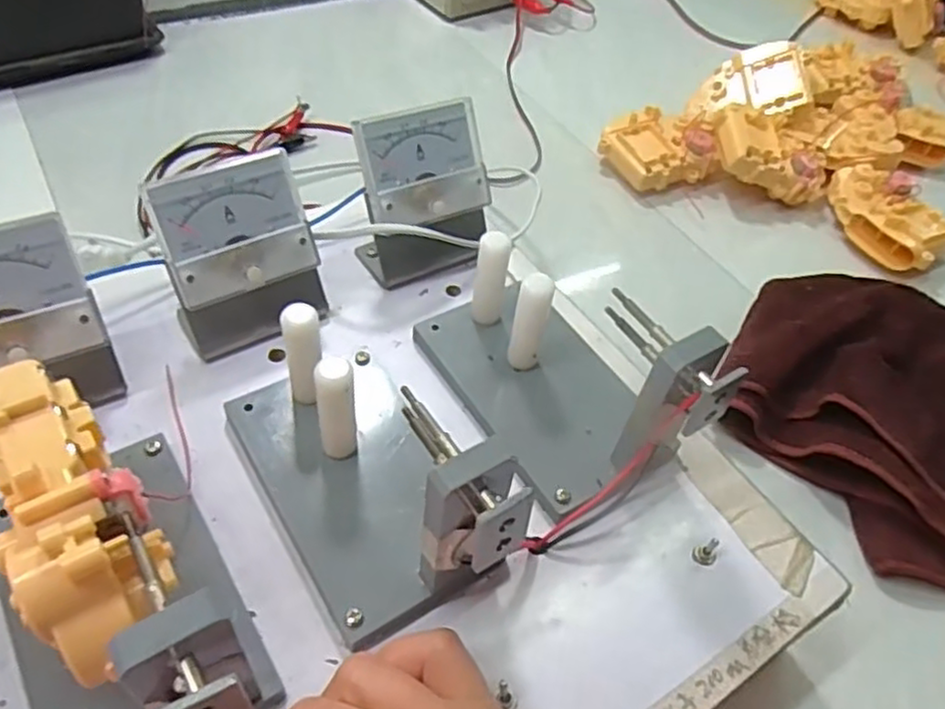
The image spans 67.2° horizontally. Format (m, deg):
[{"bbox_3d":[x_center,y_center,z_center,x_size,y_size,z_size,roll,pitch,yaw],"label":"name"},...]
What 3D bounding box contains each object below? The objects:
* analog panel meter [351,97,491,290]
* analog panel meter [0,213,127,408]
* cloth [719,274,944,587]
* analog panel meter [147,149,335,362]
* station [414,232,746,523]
[{"bbox_3d":[-0.023,-0.081,0.365,0.065,0.076,0.043,-22,55,-23],"label":"analog panel meter"},{"bbox_3d":[-0.180,-0.006,0.280,0.061,0.076,0.039,-21,55,-23],"label":"analog panel meter"},{"bbox_3d":[0.270,0.045,0.405,0.246,0.048,0.178,23,51,13],"label":"cloth"},{"bbox_3d":[-0.106,-0.046,0.324,0.064,0.071,0.040,-26,57,-26],"label":"analog panel meter"},{"bbox_3d":[0.038,-0.001,0.304,0.077,0.081,0.131,-23,56,-24],"label":"station"}]

